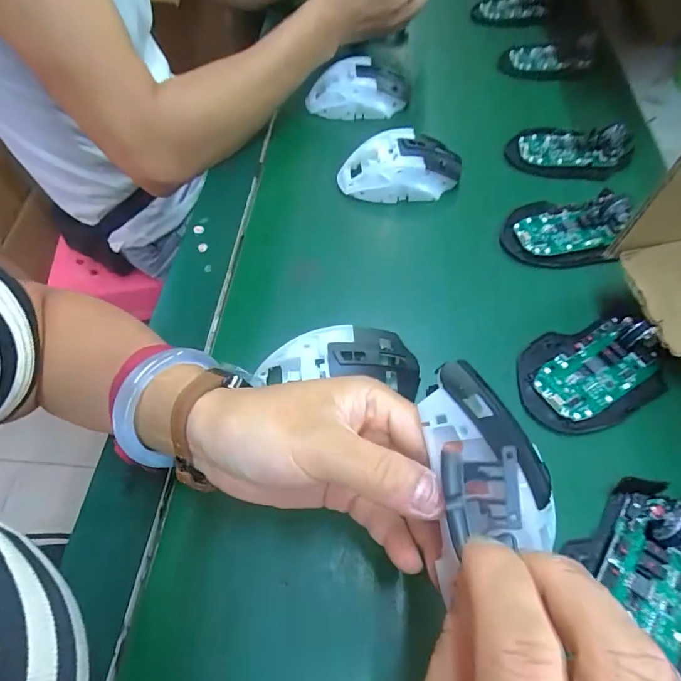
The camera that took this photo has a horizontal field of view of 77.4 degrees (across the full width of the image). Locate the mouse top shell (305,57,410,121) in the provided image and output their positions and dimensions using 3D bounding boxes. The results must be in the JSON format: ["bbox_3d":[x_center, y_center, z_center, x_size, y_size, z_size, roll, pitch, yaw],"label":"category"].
[{"bbox_3d":[0.019,-0.280,0.468,0.115,0.033,0.059,-1,59,4],"label":"mouse top shell"}]

